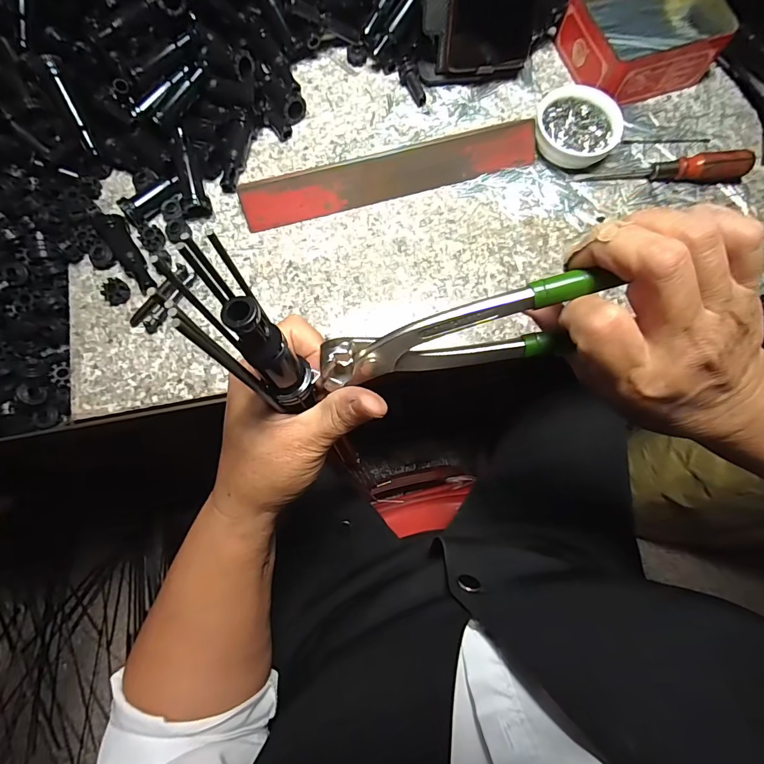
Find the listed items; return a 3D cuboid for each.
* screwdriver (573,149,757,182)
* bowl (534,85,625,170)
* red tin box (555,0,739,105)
[{"bbox_3d":[0.246,-0.183,0.365,0.140,0.025,0.020,-2,76,-1],"label":"screwdriver"},{"bbox_3d":[0.169,-0.221,0.371,0.072,0.025,0.068,0,76,0],"label":"bowl"},{"bbox_3d":[0.238,-0.322,0.388,0.126,0.043,0.106,-19,77,-5],"label":"red tin box"}]

